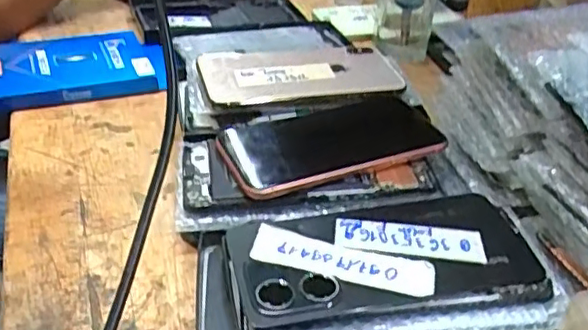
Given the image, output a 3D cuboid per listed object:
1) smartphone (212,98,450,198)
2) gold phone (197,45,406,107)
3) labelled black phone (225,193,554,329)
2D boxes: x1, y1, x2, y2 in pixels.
[{"bbox_3d":[0.027,-0.017,0.423,0.148,0.013,0.076,-12,39,-20],"label":"smartphone"},{"bbox_3d":[0.005,-0.074,0.485,0.153,0.009,0.073,-6,46,-15],"label":"gold phone"},{"bbox_3d":[0.049,0.047,0.327,0.160,0.013,0.075,-5,37,-10],"label":"labelled black phone"}]

